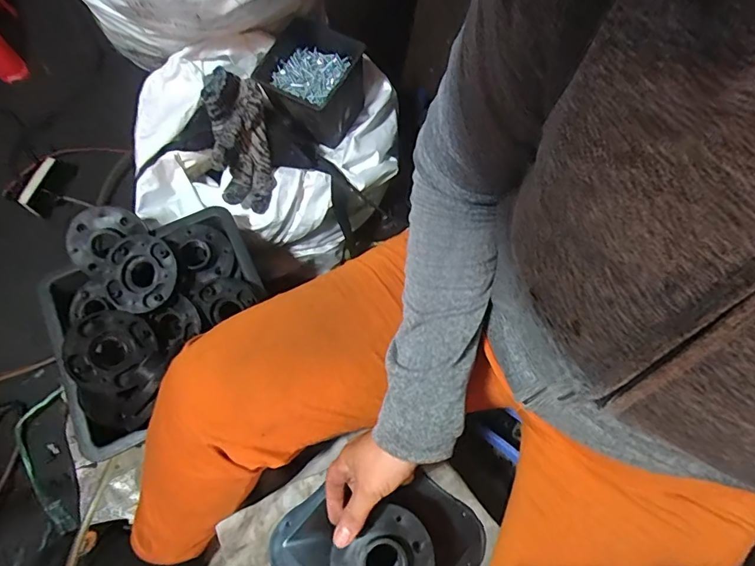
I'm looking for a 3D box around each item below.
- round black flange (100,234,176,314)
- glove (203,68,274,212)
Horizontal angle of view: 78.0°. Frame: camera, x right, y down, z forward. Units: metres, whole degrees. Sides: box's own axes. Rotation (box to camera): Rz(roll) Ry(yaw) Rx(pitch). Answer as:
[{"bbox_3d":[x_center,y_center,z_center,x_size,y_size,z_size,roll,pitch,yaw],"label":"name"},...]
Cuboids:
[{"bbox_3d":[-0.302,-0.011,0.587,0.102,0.021,0.097,-1,86,10],"label":"round black flange"},{"bbox_3d":[-0.191,-0.195,0.654,0.081,0.069,0.190,-9,113,-6],"label":"glove"}]

